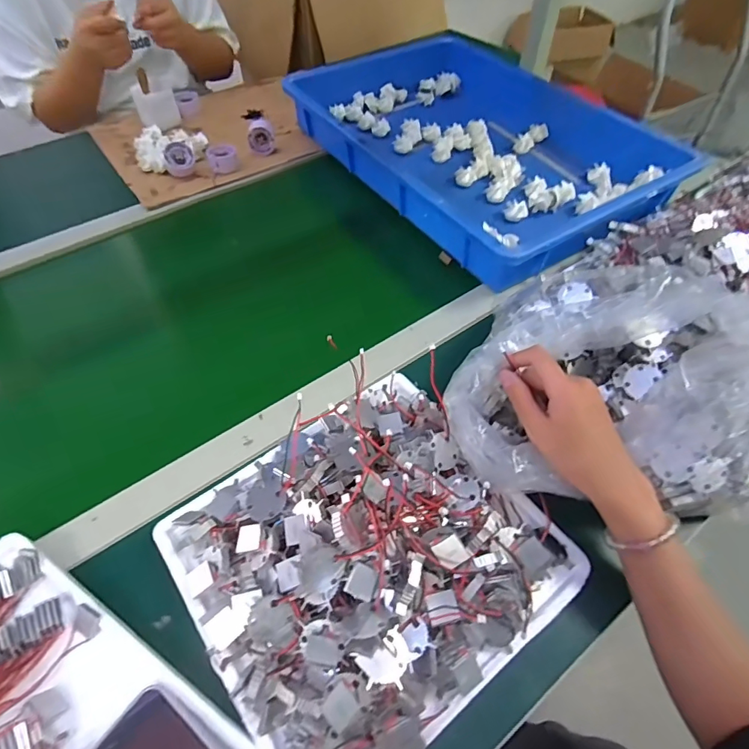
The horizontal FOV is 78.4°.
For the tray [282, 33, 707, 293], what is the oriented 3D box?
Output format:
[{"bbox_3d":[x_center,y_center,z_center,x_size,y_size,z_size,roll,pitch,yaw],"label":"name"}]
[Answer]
[{"bbox_3d":[0.144,-0.378,0.737,0.374,0.079,0.578,-28,58,-19],"label":"tray"}]

